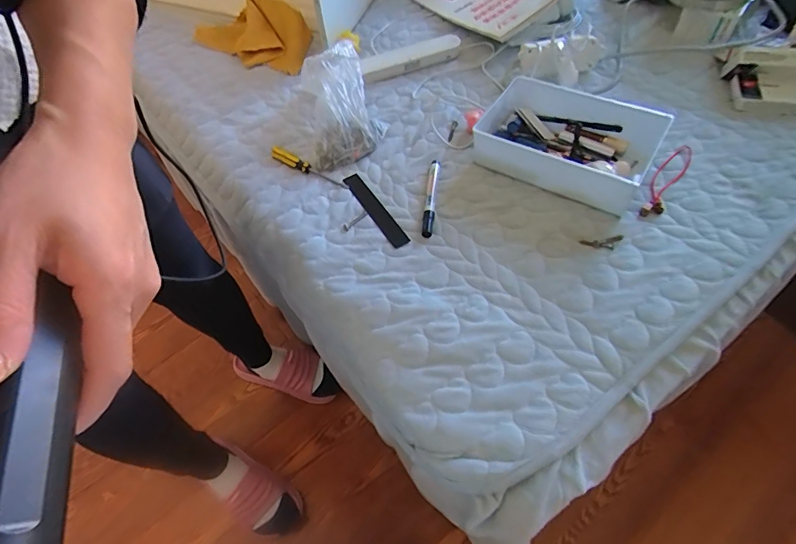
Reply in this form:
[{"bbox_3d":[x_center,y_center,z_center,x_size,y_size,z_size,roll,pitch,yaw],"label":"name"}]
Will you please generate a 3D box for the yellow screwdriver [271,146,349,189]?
[{"bbox_3d":[-0.136,-0.155,0.640,0.141,0.016,0.018,29,63,21],"label":"yellow screwdriver"}]

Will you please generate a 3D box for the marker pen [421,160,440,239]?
[{"bbox_3d":[0.045,-0.101,0.588,0.013,0.017,0.124,5,57,9],"label":"marker pen"}]

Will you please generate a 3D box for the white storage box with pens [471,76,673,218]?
[{"bbox_3d":[0.226,-0.181,0.600,0.226,0.065,0.141,27,63,21],"label":"white storage box with pens"}]

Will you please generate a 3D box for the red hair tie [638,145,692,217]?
[{"bbox_3d":[0.364,-0.126,0.582,0.030,0.010,0.150,30,64,22],"label":"red hair tie"}]

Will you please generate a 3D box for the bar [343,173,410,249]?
[{"bbox_3d":[-0.032,-0.086,0.595,0.024,0.005,0.151,-28,59,-13],"label":"bar"}]

